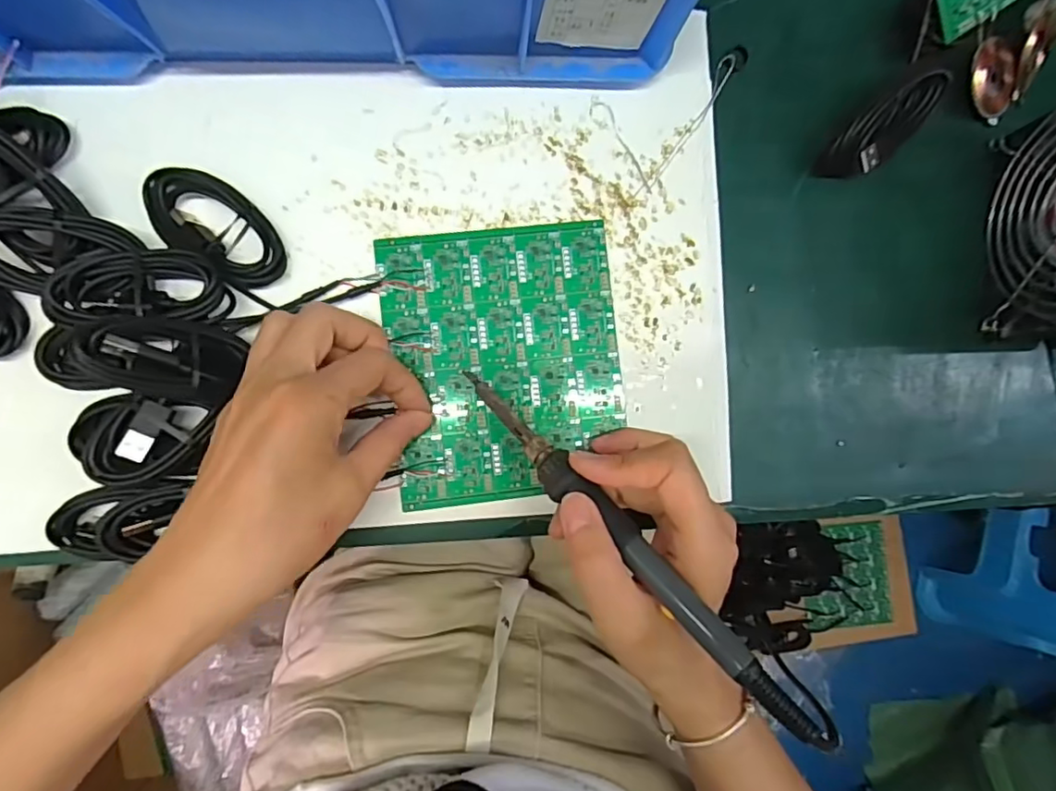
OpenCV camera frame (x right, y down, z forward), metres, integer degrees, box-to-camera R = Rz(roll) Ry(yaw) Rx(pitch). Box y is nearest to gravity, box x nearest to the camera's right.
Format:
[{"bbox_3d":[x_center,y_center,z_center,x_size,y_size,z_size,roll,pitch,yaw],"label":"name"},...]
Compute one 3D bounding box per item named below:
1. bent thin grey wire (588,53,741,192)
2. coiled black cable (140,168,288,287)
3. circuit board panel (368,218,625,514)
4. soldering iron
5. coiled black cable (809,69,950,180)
[{"bbox_3d":[0.089,-0.148,0.316,0.010,0.007,0.095,33,87,-4],"label":"bent thin grey wire"},{"bbox_3d":[-0.158,-0.086,0.290,0.074,0.020,0.041,29,87,-4],"label":"coiled black cable"},{"bbox_3d":[-0.011,-0.018,0.309,0.121,0.004,0.143,-6,90,-5],"label":"circuit board panel"},{"bbox_3d":[0.037,0.059,0.254,0.016,0.020,0.217,-43,66,-4],"label":"soldering iron"},{"bbox_3d":[0.196,-0.147,0.313,0.087,0.027,0.027,-35,92,-4],"label":"coiled black cable"}]

